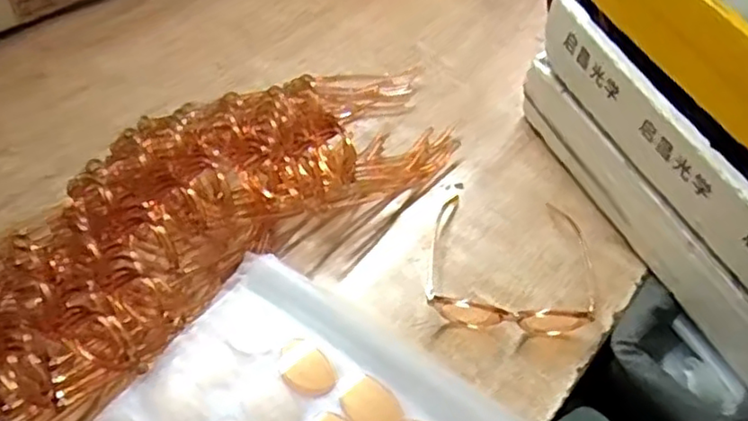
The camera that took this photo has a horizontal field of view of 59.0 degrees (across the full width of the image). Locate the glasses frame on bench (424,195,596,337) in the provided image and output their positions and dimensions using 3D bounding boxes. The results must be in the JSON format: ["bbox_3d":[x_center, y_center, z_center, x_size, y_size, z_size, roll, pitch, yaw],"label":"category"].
[{"bbox_3d":[0.127,0.042,0.622,0.151,0.035,0.154,7,50,3],"label":"glasses frame on bench"}]

